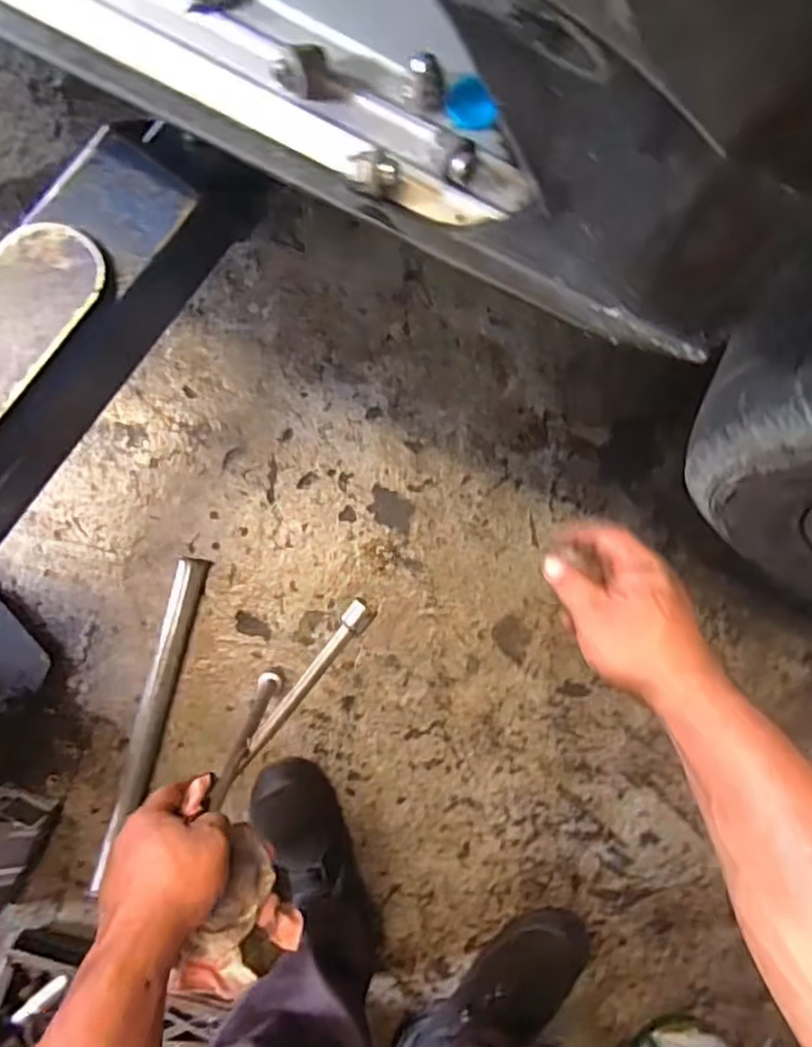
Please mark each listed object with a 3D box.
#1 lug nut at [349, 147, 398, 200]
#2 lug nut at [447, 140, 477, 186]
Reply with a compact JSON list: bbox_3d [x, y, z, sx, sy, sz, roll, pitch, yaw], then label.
[{"bbox_3d":[-0.020,-0.219,0.427,0.032,0.022,0.026,17,84,-7],"label":"lug nut"},{"bbox_3d":[0.035,-0.228,0.434,0.017,0.019,0.022,19,84,-7],"label":"lug nut"}]

